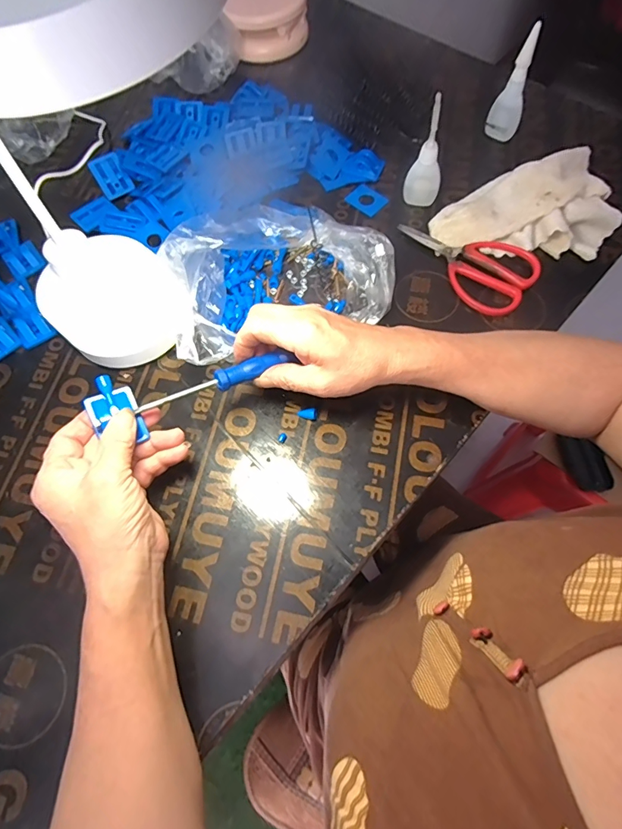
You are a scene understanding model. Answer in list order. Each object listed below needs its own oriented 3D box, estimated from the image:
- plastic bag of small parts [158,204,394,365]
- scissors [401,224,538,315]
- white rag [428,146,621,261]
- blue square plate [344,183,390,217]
[{"bbox_3d":[-0.032,-0.152,0.410,0.203,0.062,0.180,-16,68,-4],"label":"plastic bag of small parts"},{"bbox_3d":[0.165,-0.164,0.439,0.083,0.012,0.144,-34,70,-11],"label":"scissors"},{"bbox_3d":[0.216,-0.206,0.436,0.174,0.042,0.111,-10,68,-2],"label":"white rag"},{"bbox_3d":[0.065,-0.244,0.484,0.041,0.004,0.034,42,75,17],"label":"blue square plate"}]

